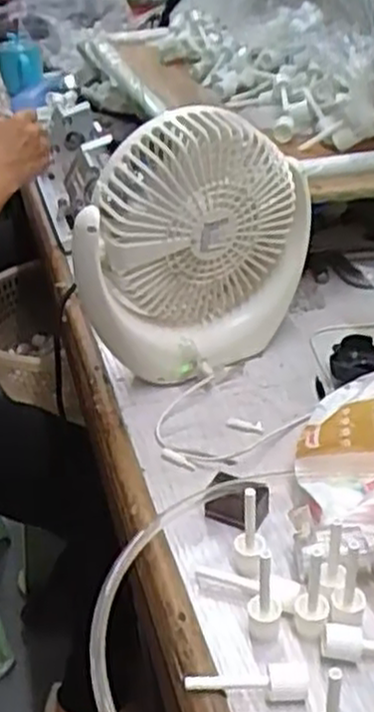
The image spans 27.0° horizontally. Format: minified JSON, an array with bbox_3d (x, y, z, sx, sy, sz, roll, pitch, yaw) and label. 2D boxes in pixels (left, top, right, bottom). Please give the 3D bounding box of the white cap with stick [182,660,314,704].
[{"bbox_3d":[0.033,0.173,0.415,0.065,0.015,0.015,0,34,7],"label":"white cap with stick"}]

